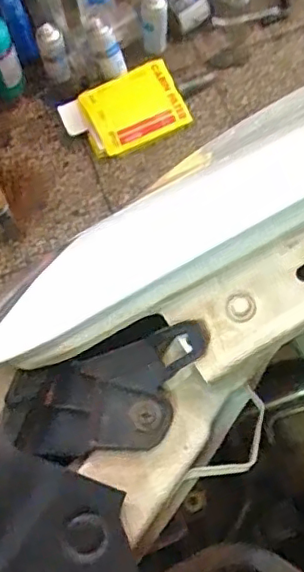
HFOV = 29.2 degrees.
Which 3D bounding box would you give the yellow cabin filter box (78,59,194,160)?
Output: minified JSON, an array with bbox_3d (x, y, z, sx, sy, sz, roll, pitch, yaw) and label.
[{"bbox_3d":[-0.051,-0.461,1.524,0.267,0.066,0.194,-24,73,-5],"label":"yellow cabin filter box"}]

